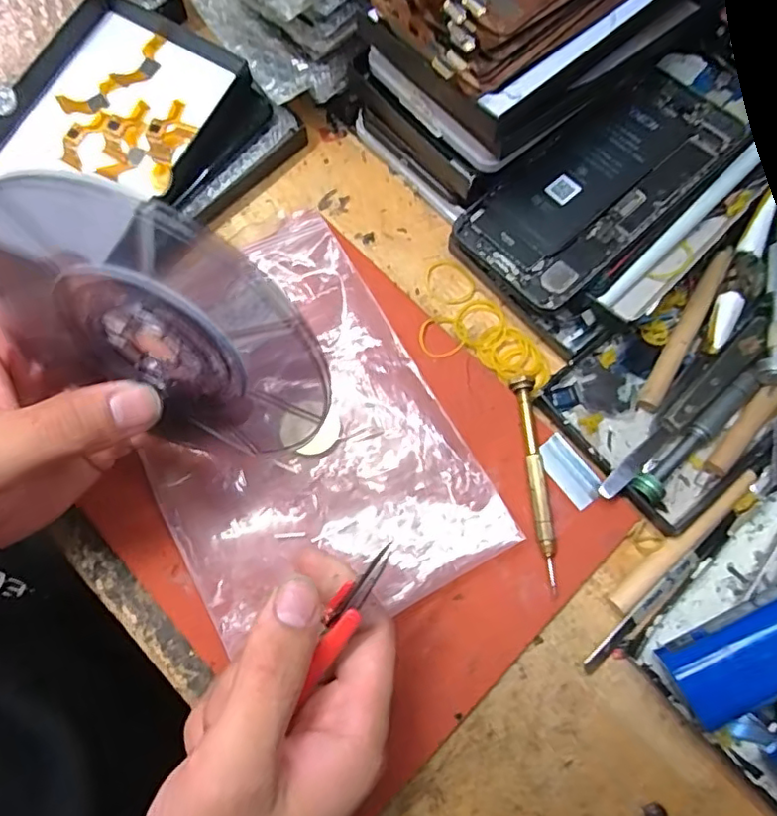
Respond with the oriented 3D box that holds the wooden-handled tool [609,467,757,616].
[{"bbox_3d":[0.148,0.066,0.292,0.098,0.007,0.010,-39,78,-10],"label":"wooden-handled tool"}]

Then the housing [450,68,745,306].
[{"bbox_3d":[0.113,-0.121,0.316,0.147,0.005,0.074,-41,73,-5],"label":"housing"}]

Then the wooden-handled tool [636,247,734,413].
[{"bbox_3d":[0.160,-0.044,0.314,0.011,0.013,0.100,27,76,7],"label":"wooden-handled tool"}]

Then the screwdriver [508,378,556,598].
[{"bbox_3d":[0.076,0.037,0.298,0.010,0.008,0.108,-5,74,-2],"label":"screwdriver"}]

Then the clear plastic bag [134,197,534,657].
[{"bbox_3d":[-0.052,0.012,0.300,0.147,0.012,0.207,-29,76,-8],"label":"clear plastic bag"}]

